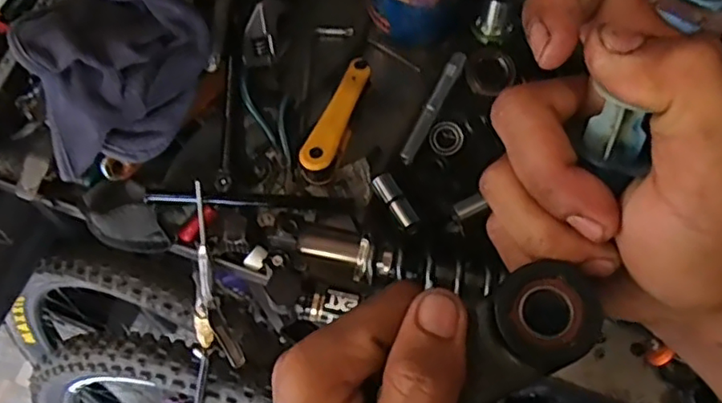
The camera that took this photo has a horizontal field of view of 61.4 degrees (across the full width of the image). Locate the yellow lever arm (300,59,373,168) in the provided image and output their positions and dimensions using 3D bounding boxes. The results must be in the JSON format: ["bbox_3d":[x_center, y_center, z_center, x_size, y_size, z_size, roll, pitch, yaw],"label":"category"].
[{"bbox_3d":[-0.021,-0.084,0.569,0.027,0.015,0.128,20,70,7],"label":"yellow lever arm"}]

